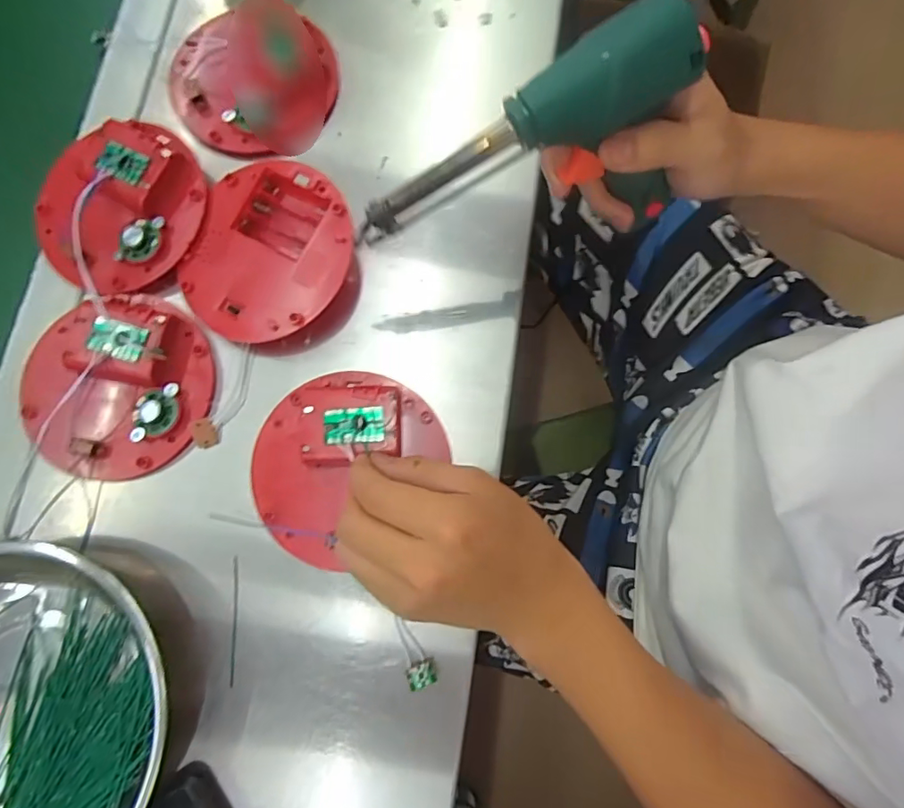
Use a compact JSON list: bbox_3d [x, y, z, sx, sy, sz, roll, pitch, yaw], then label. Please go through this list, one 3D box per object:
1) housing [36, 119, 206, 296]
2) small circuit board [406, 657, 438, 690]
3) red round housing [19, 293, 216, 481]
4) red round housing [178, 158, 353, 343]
[{"bbox_3d":[-0.227,-0.133,0.348,0.116,0.032,0.109,0,77,1],"label":"housing"},{"bbox_3d":[-0.017,0.155,0.300,0.017,0.004,0.016,-8,38,-22],"label":"small circuit board"},{"bbox_3d":[-0.218,-0.015,0.330,0.118,0.023,0.117,-4,77,1],"label":"red round housing"},{"bbox_3d":[-0.120,-0.100,0.341,0.109,0.029,0.118,0,77,1],"label":"red round housing"}]

